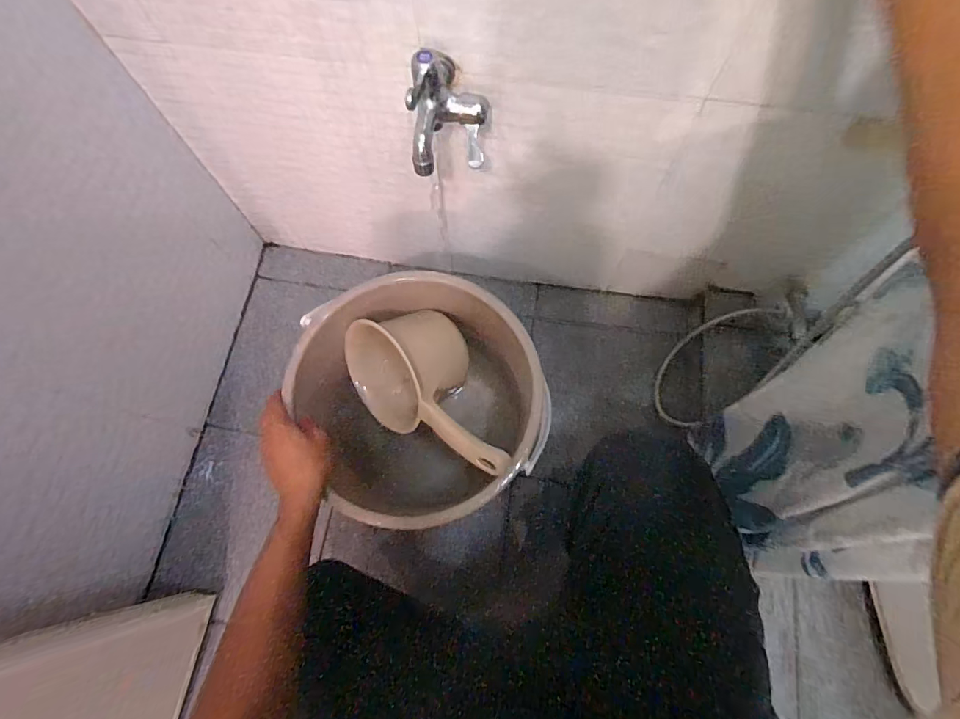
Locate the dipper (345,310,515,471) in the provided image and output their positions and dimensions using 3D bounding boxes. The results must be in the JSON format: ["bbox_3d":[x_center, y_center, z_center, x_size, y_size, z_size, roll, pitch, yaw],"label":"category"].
[{"bbox_3d":[-0.077,0.052,0.577,0.160,0.139,0.238,-18,75,-5],"label":"dipper"}]

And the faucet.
[{"bbox_3d":[-0.031,-0.258,0.457,0.074,0.077,0.109,3,72,2],"label":"faucet"}]

